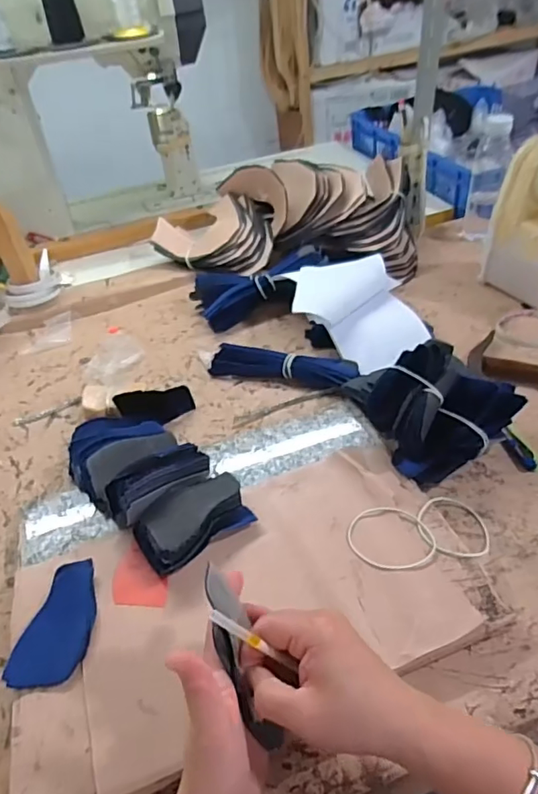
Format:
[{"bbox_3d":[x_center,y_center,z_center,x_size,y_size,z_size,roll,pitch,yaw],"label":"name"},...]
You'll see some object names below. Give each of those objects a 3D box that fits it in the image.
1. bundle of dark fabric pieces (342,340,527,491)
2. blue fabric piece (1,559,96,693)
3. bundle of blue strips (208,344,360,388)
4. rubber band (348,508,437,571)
[{"bbox_3d":[0.189,-0.001,0.580,0.159,0.101,0.154,-14,43,-8],"label":"bundle of dark fabric pieces"},{"bbox_3d":[-0.179,0.192,0.457,0.056,0.011,0.109,2,39,2],"label":"blue fabric piece"},{"bbox_3d":[0.018,-0.041,0.711,0.196,0.033,0.053,7,44,15],"label":"bundle of blue strips"},{"bbox_3d":[0.114,0.131,0.493,0.080,0.004,0.065,2,43,10],"label":"rubber band"}]

